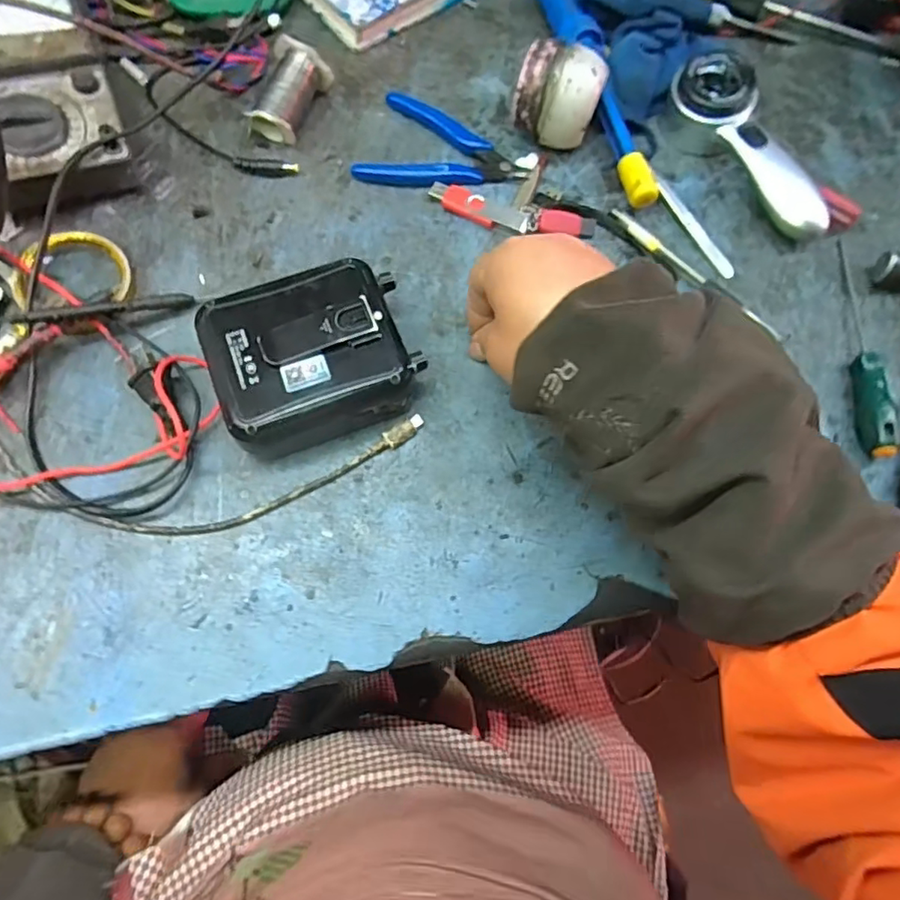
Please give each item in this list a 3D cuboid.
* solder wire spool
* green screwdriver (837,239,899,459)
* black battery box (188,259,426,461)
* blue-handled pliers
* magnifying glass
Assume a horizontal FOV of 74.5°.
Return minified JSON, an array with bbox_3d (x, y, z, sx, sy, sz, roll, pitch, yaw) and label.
[{"bbox_3d":[-0.117,-0.259,0.430,0.037,0.031,0.067,23,84,6],"label":"solder wire spool"},{"bbox_3d":[0.274,-0.074,0.391,0.016,0.020,0.162,6,71,0],"label":"green screwdriver"},{"bbox_3d":[-0.082,-0.056,0.356,0.114,0.052,0.091,-22,73,-9],"label":"black battery box"},{"bbox_3d":[-0.004,-0.213,0.432,0.116,0.010,0.078,21,71,5],"label":"blue-handled pliers"},{"bbox_3d":[0.217,-0.216,0.420,0.046,0.024,0.149,-34,89,-13],"label":"magnifying glass"}]

